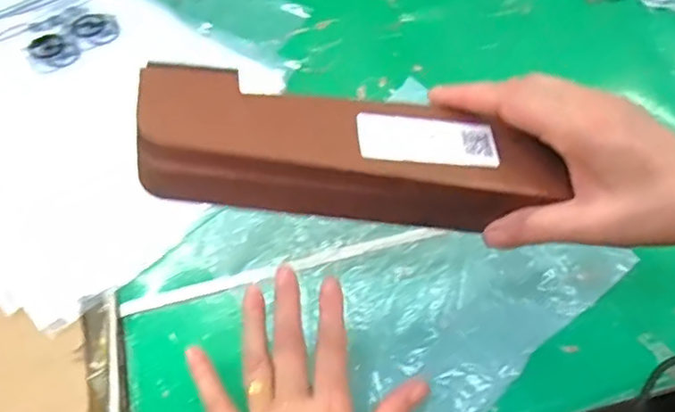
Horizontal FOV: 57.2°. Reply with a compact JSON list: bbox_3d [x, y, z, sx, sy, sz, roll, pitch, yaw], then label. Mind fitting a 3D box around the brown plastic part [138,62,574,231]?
[{"bbox_3d":[0.008,-0.030,0.341,0.220,0.034,0.060,7,57,-7],"label":"brown plastic part"}]

